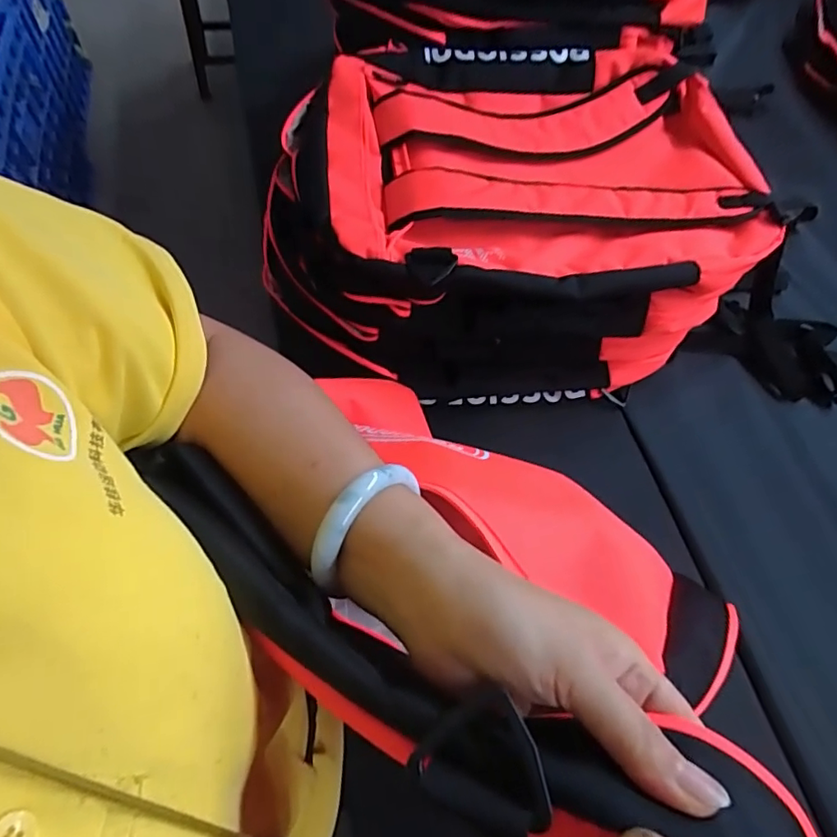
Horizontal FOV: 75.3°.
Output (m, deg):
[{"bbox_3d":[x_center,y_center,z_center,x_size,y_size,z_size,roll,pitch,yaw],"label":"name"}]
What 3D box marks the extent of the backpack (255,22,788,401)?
[{"bbox_3d":[0.102,-0.267,0.680,0.530,0.178,0.440,-4,62,-6],"label":"backpack"}]

